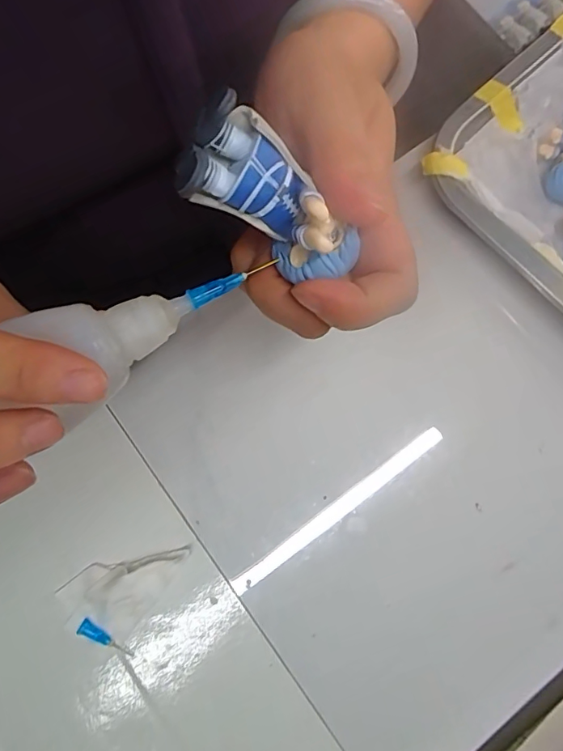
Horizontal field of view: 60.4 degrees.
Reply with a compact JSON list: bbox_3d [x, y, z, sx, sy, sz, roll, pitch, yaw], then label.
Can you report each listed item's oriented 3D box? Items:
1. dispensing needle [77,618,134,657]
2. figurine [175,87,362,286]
[{"bbox_3d":[-0.088,0.133,0.242,0.030,0.004,0.006,37,82,-9],"label":"dispensing needle"},{"bbox_3d":[-0.002,-0.047,0.136,0.057,0.026,0.022,41,82,-23],"label":"figurine"}]

